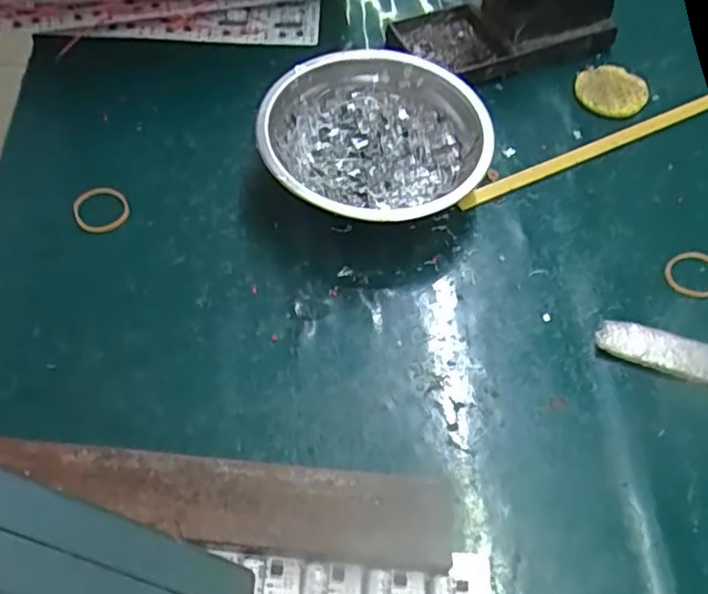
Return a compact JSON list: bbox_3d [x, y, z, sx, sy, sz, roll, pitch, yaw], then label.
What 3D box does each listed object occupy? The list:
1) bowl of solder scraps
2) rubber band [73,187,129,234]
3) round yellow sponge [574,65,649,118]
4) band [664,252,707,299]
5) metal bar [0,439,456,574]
[{"bbox_3d":[0.012,-0.085,0.359,0.124,0.041,0.125,1,58,-2],"label":"bowl of solder scraps"},{"bbox_3d":[-0.143,-0.050,0.357,0.029,0.004,0.031,-2,64,3],"label":"rubber band"},{"bbox_3d":[0.170,-0.137,0.419,0.045,0.004,0.045,1,58,-2],"label":"round yellow sponge"},{"bbox_3d":[0.187,-0.013,0.344,0.033,0.004,0.028,3,58,-1],"label":"band"},{"bbox_3d":[-0.054,0.088,0.263,0.189,0.018,0.036,4,58,0],"label":"metal bar"}]

